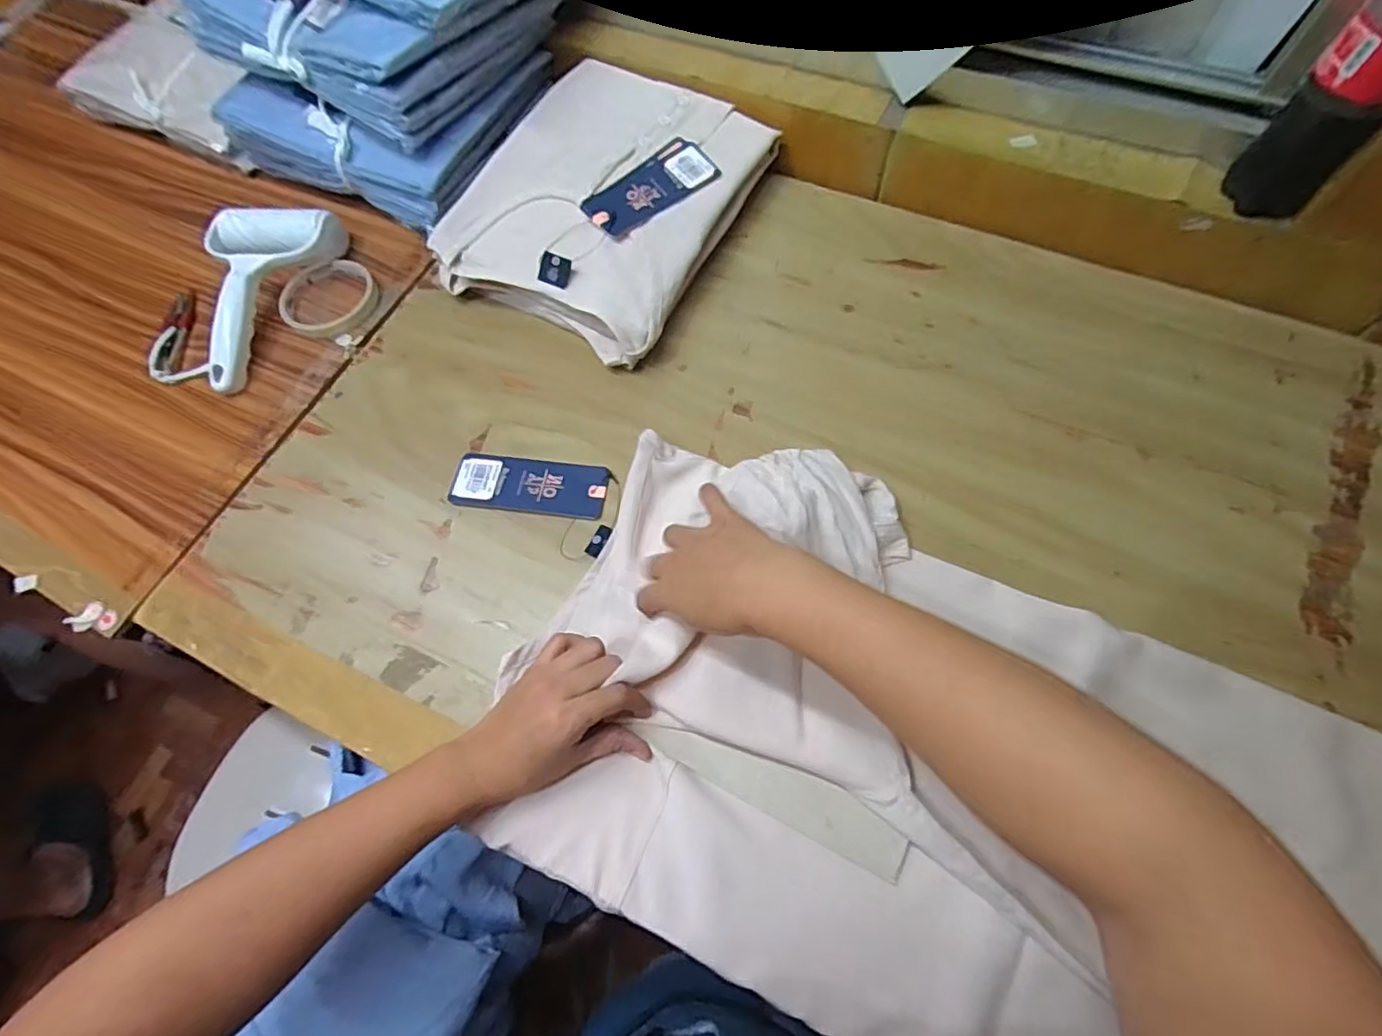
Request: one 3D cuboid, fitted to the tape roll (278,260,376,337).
[{"bbox_3d":[-0.334,-0.204,0.568,0.089,0.010,0.085,-1,66,3],"label":"tape roll"}]

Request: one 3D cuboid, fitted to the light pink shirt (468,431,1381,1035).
[{"bbox_3d":[0.209,0.175,0.354,0.660,0.043,0.307,23,73,12],"label":"light pink shirt"}]

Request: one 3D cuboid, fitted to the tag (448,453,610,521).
[{"bbox_3d":[-0.125,-0.026,0.475,0.119,0.004,0.045,6,67,6],"label":"tag"}]

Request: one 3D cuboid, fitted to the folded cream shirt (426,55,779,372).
[{"bbox_3d":[-0.072,-0.278,0.550,0.208,0.066,0.257,25,70,14],"label":"folded cream shirt"}]

